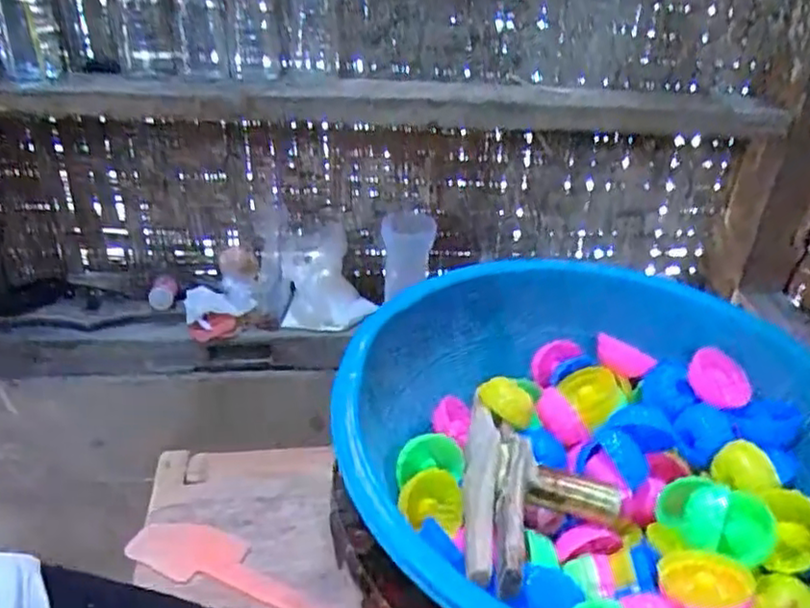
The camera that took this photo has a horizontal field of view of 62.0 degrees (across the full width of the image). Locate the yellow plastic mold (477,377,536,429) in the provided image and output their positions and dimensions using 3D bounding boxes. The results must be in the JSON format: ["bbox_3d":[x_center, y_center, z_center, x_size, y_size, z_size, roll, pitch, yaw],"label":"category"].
[{"bbox_3d":[0.098,0.093,0.652,0.045,0.021,0.056,-8,36,-16],"label":"yellow plastic mold"}]

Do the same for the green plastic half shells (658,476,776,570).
[{"bbox_3d":[0.247,0.171,0.539,0.062,0.056,0.080,3,35,0],"label":"green plastic half shells"}]

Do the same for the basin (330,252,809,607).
[{"bbox_3d":[0.166,0.129,0.562,0.384,0.122,0.415,2,35,-2],"label":"basin"}]

